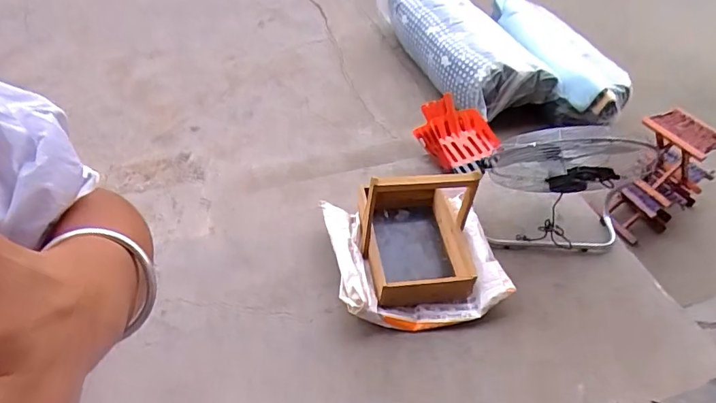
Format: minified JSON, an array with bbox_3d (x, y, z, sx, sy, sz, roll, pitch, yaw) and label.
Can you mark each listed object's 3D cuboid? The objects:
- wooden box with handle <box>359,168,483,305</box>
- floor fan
[{"bbox_3d":[0.193,0.071,1.606,0.337,0.369,0.450,0,44,-5],"label":"wooden box with handle"},{"bbox_3d":[0.681,-0.048,1.623,0.517,0.482,0.250,3,43,-2],"label":"floor fan"}]

